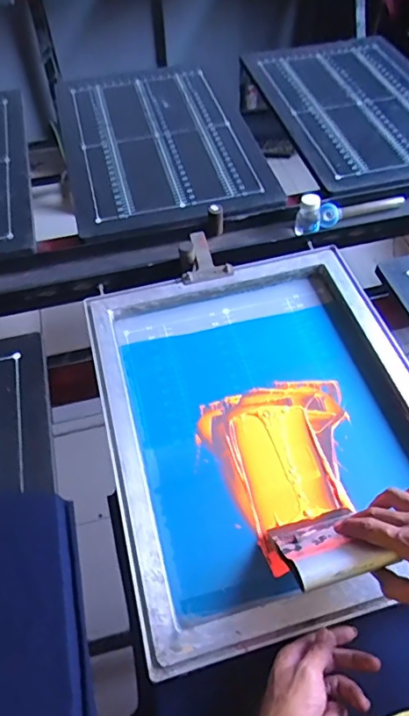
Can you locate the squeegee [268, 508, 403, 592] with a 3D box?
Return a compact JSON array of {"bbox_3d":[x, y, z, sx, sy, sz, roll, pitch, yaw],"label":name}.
[{"bbox_3d":[0.123,0.189,0.518,0.094,0.130,0.021,-15,93,-4],"label":"squeegee"}]

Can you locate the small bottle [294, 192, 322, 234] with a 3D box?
[{"bbox_3d":[0.179,-0.245,0.852,0.044,0.060,0.041,12,57,9],"label":"small bottle"}]

